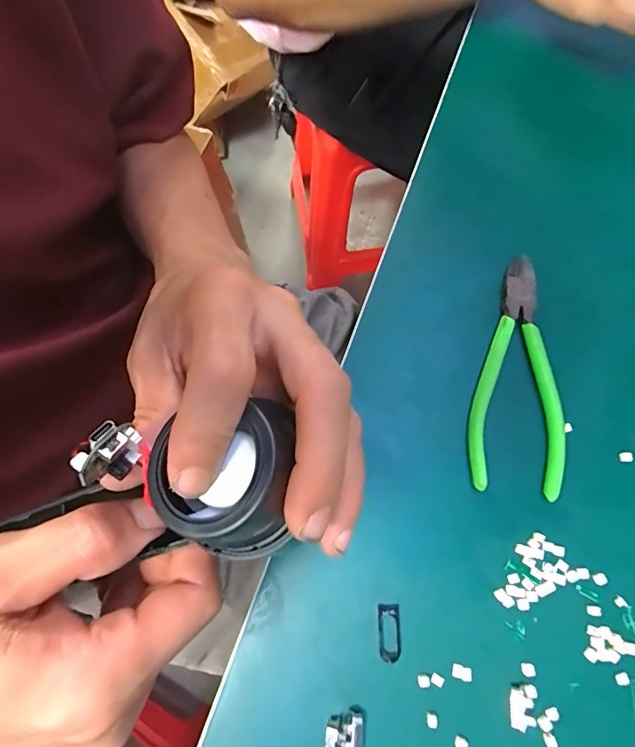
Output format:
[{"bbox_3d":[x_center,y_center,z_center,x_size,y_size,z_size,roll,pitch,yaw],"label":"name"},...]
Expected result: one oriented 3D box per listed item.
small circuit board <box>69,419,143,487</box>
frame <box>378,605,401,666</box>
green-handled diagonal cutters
[{"bbox_3d":[-0.071,0.028,0.154,0.009,0.026,0.023,22,76,7],"label":"small circuit board"},{"bbox_3d":[0.040,0.144,0.248,0.012,0.004,0.028,0,74,1],"label":"frame"},{"bbox_3d":[0.126,-0.004,0.282,0.055,0.010,0.153,6,74,3],"label":"green-handled diagonal cutters"}]

